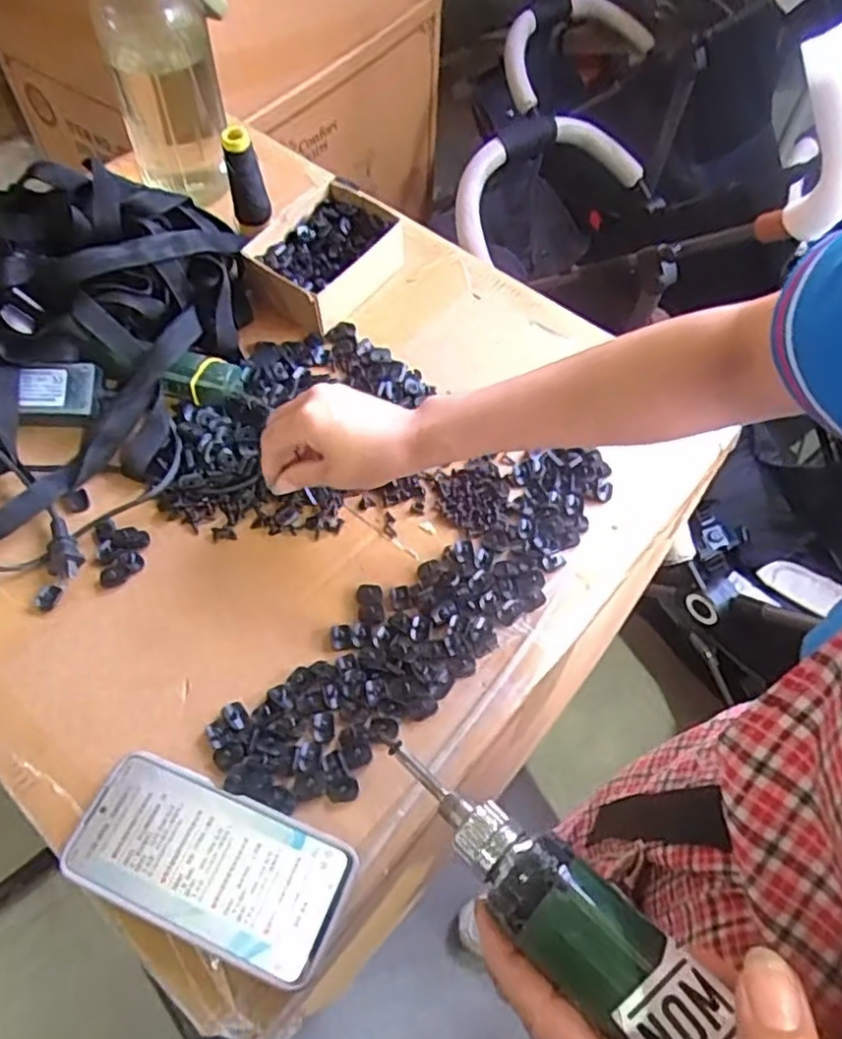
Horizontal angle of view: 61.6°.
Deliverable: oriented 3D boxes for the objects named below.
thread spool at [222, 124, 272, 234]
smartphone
[{"bbox_3d":[-0.166,-0.321,0.675,0.033,0.097,0.034,1,58,-2],"label":"thread spool"},{"bbox_3d":[-0.126,0.203,0.420,0.163,0.005,0.082,19,59,10],"label":"smartphone"}]

